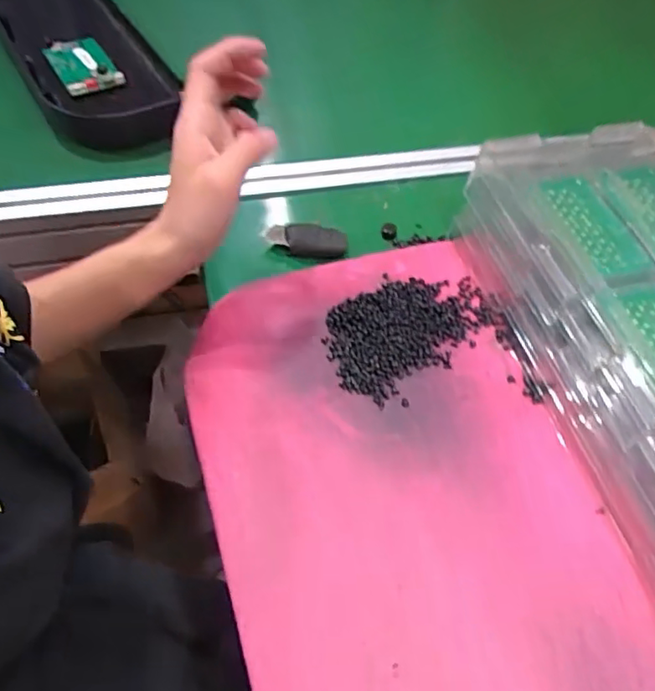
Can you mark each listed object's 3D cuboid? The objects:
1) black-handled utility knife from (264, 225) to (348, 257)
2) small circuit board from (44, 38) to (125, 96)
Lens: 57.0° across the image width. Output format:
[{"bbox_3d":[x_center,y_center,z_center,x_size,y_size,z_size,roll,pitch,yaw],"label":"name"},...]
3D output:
[{"bbox_3d":[-0.020,-0.092,0.533,0.075,0.014,0.027,11,55,18],"label":"black-handled utility knife"},{"bbox_3d":[-0.288,-0.332,0.715,0.063,0.016,0.118,-26,62,-20],"label":"small circuit board"}]

